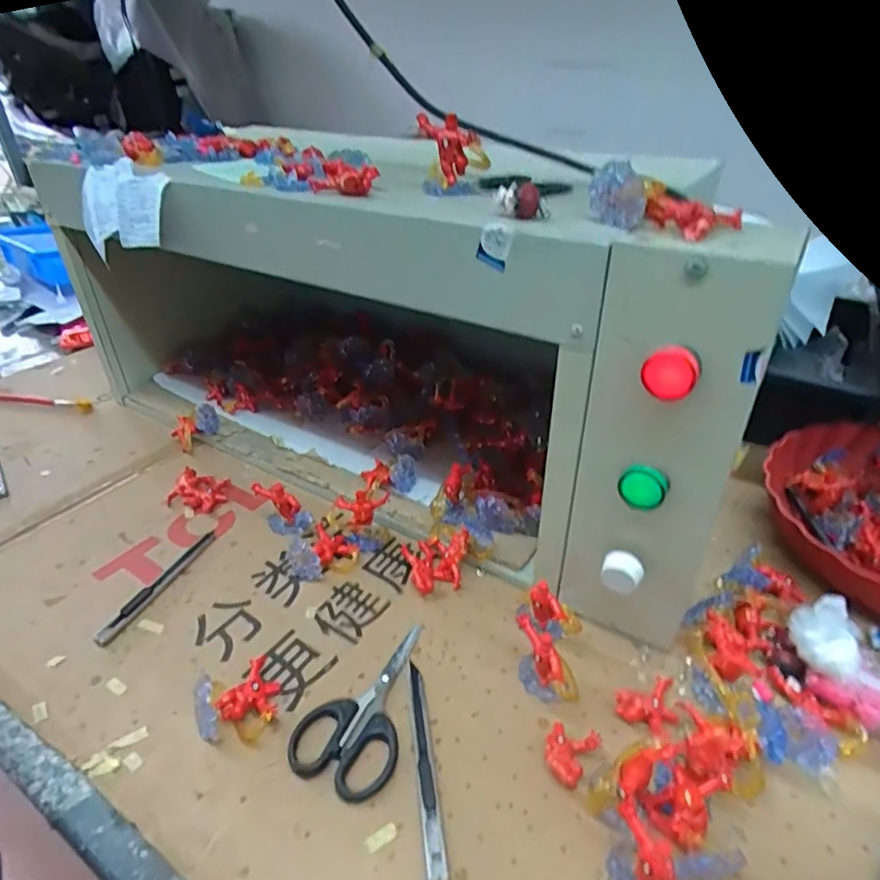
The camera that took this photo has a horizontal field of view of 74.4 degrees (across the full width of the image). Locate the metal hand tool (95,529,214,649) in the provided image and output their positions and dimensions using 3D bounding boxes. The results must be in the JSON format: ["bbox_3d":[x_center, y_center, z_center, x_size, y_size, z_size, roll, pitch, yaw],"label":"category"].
[{"bbox_3d":[-0.225,0.113,0.468,0.011,0.011,0.123,11,36,17],"label":"metal hand tool"}]

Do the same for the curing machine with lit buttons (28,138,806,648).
[{"bbox_3d":[-0.049,-0.111,0.539,0.629,0.282,0.244,19,39,27],"label":"curing machine with lit buttons"}]

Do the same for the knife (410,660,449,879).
[{"bbox_3d":[-0.009,0.189,0.348,0.011,0.009,0.129,-5,34,-6],"label":"knife"}]

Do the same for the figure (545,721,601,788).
[{"bbox_3d":[0.076,0.188,0.346,0.028,0.016,0.035,19,38,26],"label":"figure"}]

